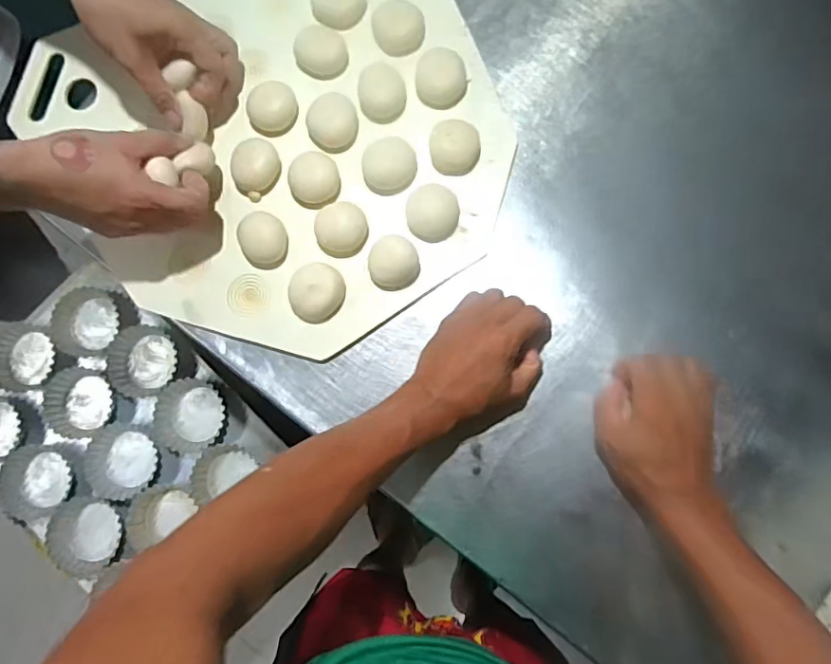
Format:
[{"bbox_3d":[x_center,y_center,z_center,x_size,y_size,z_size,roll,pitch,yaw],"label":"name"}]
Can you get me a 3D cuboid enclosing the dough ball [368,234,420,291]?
[{"bbox_3d":[-0.020,-0.065,0.505,0.046,0.026,0.047,-1,84,5],"label":"dough ball"}]

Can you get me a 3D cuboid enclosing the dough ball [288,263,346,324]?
[{"bbox_3d":[-0.094,-0.038,0.503,0.053,0.024,0.051,-1,84,5],"label":"dough ball"}]

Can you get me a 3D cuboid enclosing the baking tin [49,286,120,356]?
[{"bbox_3d":[-0.477,-0.015,0.770,0.094,0.031,0.095,-1,82,5],"label":"baking tin"}]

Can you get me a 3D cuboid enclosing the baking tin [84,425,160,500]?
[{"bbox_3d":[-0.408,0.181,0.742,0.101,0.025,0.094,-1,82,5],"label":"baking tin"}]

